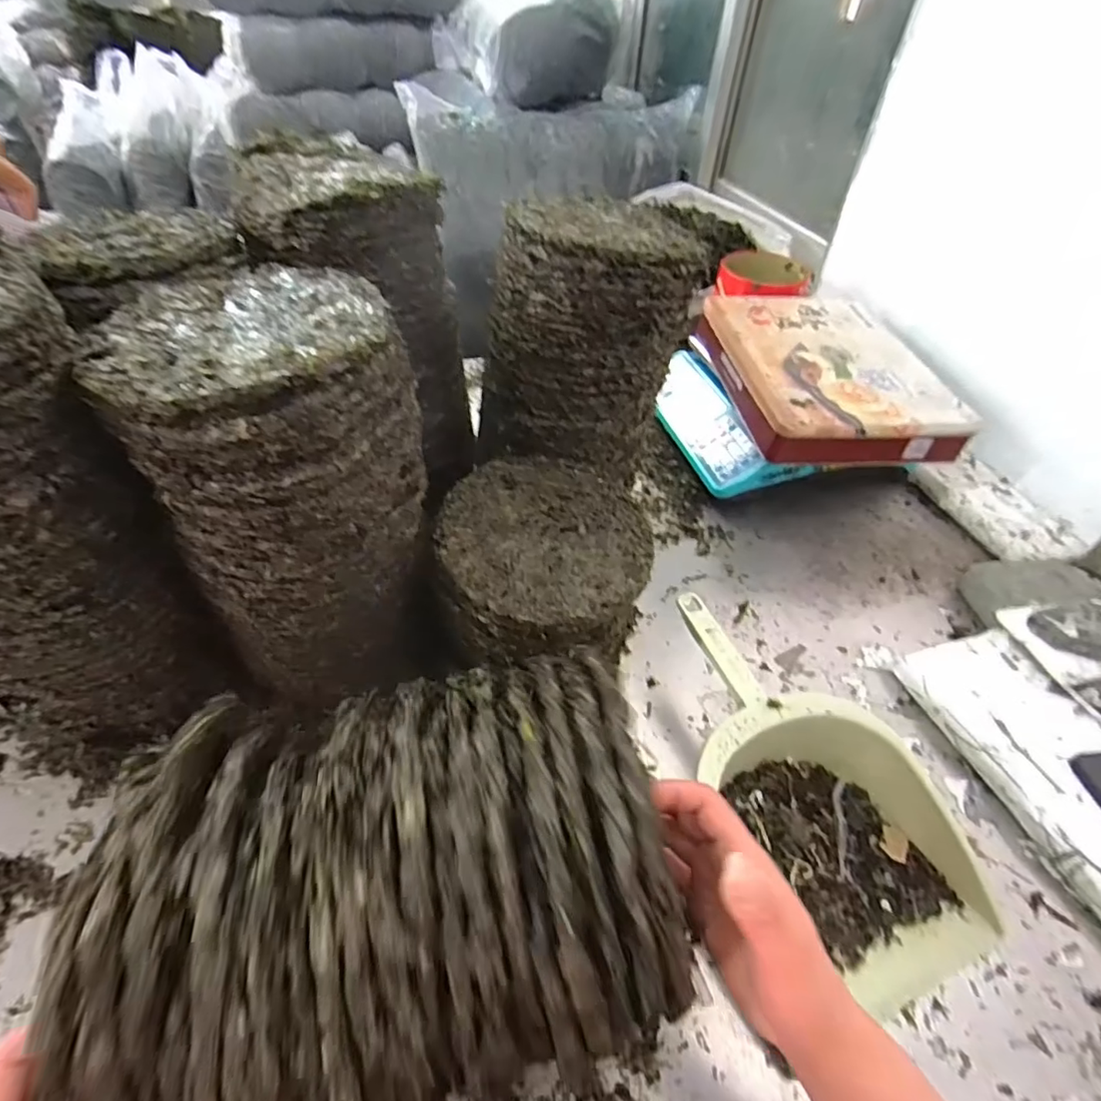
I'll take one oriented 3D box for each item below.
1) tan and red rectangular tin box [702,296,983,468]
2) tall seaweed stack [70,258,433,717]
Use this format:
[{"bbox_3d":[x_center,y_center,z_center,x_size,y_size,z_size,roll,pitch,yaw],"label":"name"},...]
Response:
[{"bbox_3d":[0.403,-0.273,0.869,0.285,0.075,0.402,-1,46,-6],"label":"tan and red rectangular tin box"},{"bbox_3d":[-0.218,-0.047,0.497,0.198,0.311,0.198,-23,52,-24],"label":"tall seaweed stack"}]

